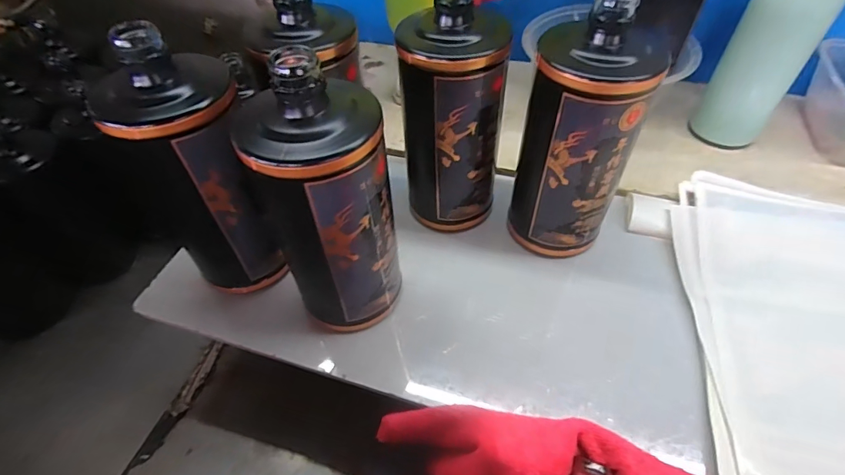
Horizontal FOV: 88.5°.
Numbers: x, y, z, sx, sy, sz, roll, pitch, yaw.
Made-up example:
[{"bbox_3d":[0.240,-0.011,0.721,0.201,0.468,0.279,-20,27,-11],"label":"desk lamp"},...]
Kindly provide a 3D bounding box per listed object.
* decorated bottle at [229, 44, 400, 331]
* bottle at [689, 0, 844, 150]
[{"bbox_3d":[-0.057,-0.010,0.279,0.082,0.194,0.067,-14,54,-9],"label":"decorated bottle"},{"bbox_3d":[0.313,-0.179,0.380,0.058,0.206,0.059,-6,53,-3],"label":"bottle"}]

